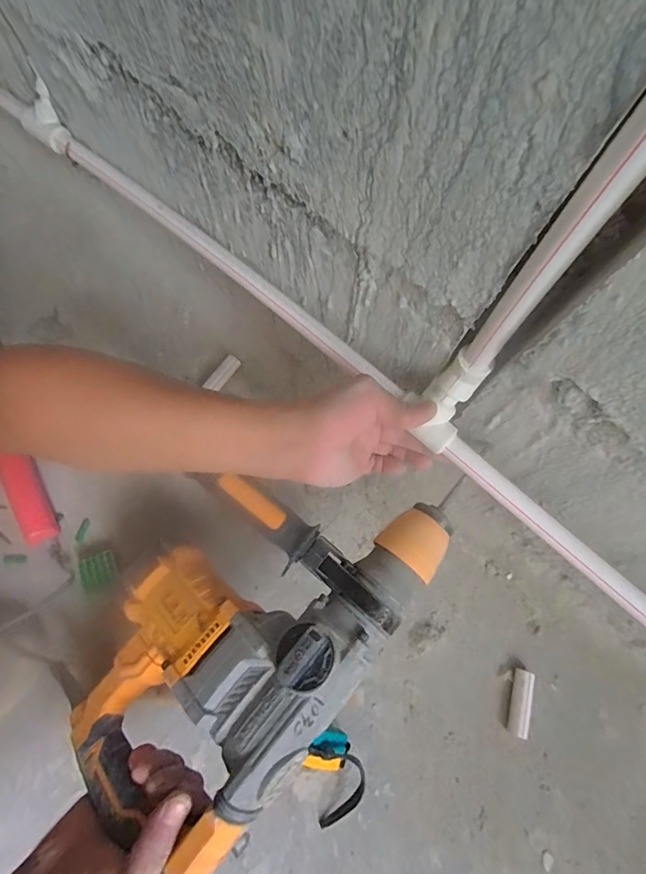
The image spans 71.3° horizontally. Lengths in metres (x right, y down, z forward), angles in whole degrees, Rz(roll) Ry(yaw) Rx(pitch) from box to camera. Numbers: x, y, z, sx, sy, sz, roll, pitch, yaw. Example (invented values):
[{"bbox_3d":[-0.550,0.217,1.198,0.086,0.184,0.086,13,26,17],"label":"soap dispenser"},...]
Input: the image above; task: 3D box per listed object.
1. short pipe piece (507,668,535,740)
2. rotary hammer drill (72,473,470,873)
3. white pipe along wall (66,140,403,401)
[{"bbox_3d":[0.221,0.297,0.502,0.021,0.017,0.066,17,72,4],"label":"short pipe piece"},{"bbox_3d":[-0.061,0.163,0.394,0.209,0.104,0.342,32,76,31],"label":"rotary hammer drill"},{"bbox_3d":[-0.107,-0.186,0.464,0.468,0.027,0.021,40,75,11],"label":"white pipe along wall"}]

